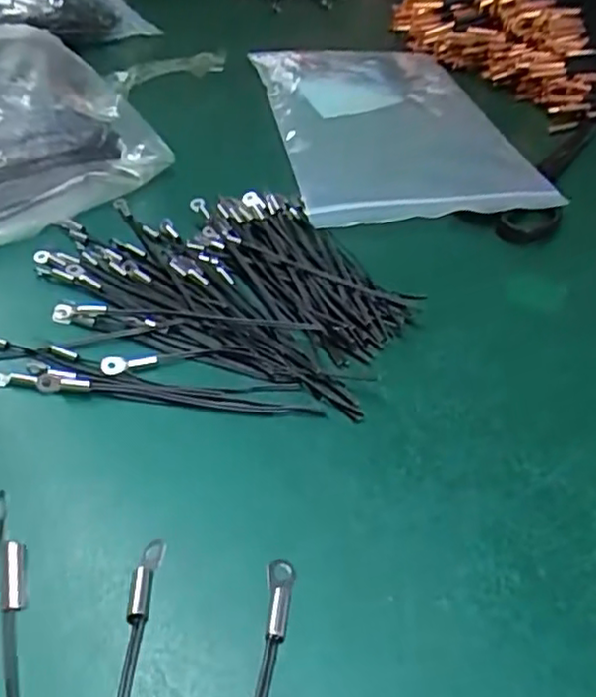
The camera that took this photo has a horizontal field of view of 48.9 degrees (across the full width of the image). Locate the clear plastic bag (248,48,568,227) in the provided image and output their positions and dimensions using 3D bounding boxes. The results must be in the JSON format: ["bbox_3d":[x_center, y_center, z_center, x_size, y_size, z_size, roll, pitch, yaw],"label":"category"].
[{"bbox_3d":[0.060,-0.158,0.457,0.146,0.019,0.222,-7,47,-10],"label":"clear plastic bag"}]

